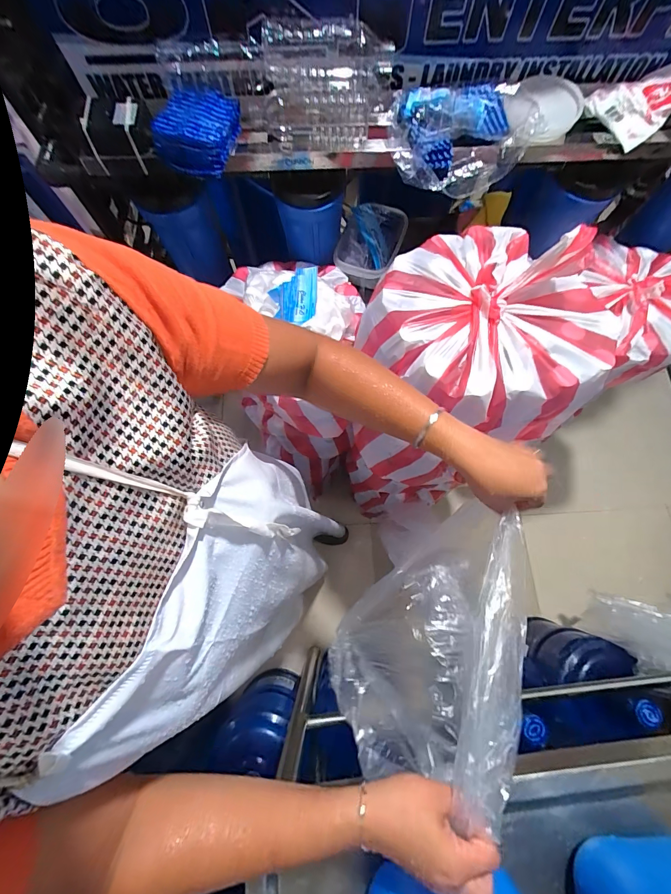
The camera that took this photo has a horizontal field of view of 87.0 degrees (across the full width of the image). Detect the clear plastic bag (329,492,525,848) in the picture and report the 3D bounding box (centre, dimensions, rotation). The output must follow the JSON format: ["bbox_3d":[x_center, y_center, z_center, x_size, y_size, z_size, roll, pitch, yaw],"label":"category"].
[{"bbox_3d":[0.112,0.223,0.450,0.066,0.252,0.322,28,70,-24],"label":"clear plastic bag"}]

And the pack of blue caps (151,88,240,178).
[{"bbox_3d":[-0.211,-0.477,0.535,0.111,0.035,0.137,9,74,2],"label":"pack of blue caps"}]

